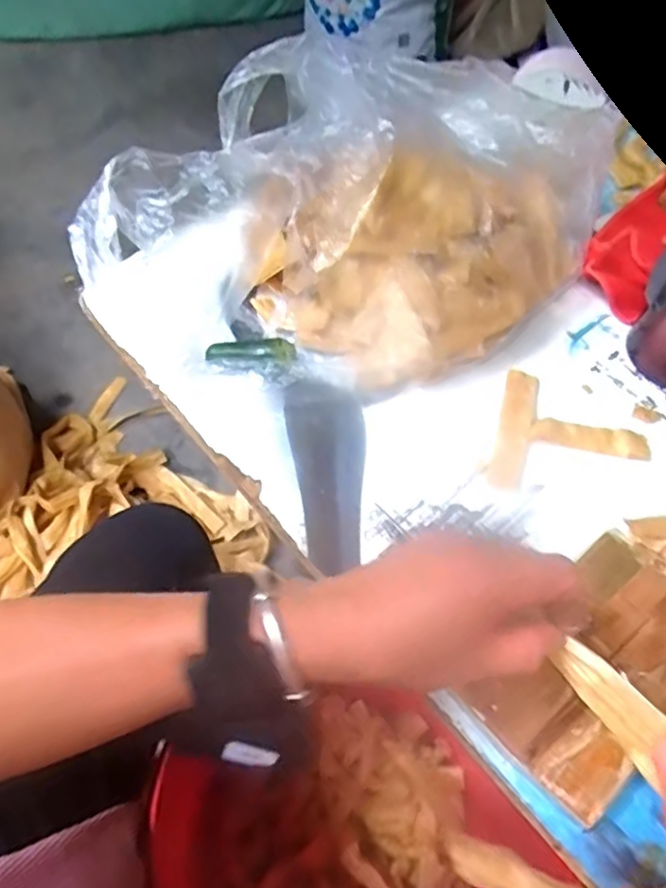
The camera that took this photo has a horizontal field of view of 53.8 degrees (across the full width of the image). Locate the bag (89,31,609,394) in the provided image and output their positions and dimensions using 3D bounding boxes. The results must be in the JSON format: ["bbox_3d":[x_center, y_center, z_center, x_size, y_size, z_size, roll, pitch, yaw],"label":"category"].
[{"bbox_3d":[0.027,-0.184,0.503,0.315,0.101,0.325,23,58,12],"label":"bag"}]

